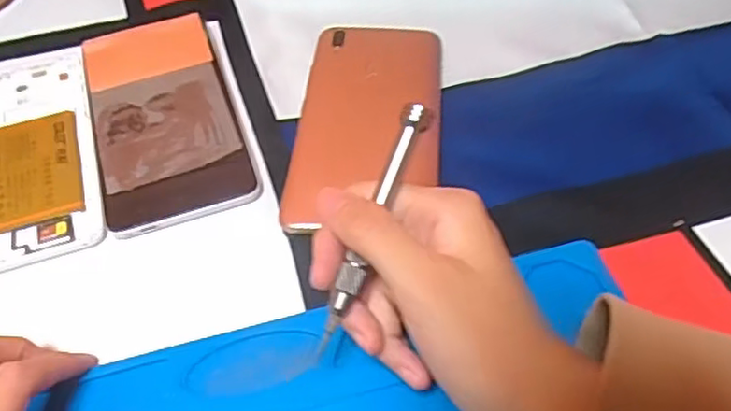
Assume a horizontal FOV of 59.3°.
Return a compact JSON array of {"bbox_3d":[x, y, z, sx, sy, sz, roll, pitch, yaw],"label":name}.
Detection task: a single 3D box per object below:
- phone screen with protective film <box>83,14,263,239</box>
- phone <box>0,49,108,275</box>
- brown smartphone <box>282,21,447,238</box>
[{"bbox_3d":[-0.107,-0.051,0.351,0.078,0.011,0.146,-16,54,-10],"label":"phone screen with protective film"},{"bbox_3d":[-0.180,-0.030,0.341,0.072,0.004,0.151,-17,55,-11],"label":"phone"},{"bbox_3d":[0.003,-0.047,0.345,0.075,0.012,0.146,3,53,4],"label":"brown smartphone"}]

